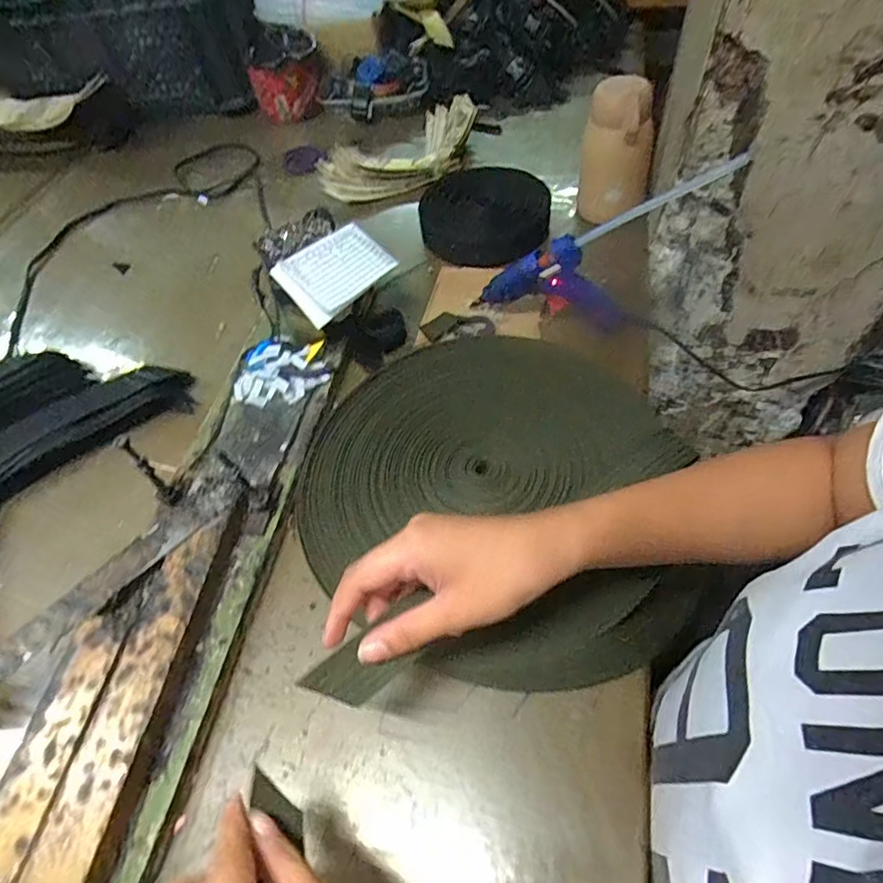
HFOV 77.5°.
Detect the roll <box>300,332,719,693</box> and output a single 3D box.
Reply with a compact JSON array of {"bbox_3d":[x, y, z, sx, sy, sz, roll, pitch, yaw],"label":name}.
[{"bbox_3d":[0.034,0.031,0.426,0.283,0.046,0.272,4,56,8],"label":"roll"}]

